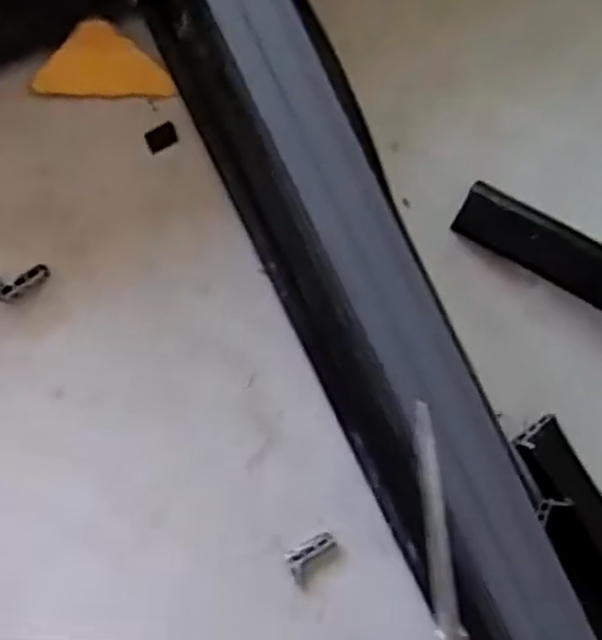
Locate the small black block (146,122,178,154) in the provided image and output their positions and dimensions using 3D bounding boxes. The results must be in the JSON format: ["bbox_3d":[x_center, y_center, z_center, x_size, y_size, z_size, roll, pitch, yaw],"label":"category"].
[{"bbox_3d":[-0.075,-0.099,0.434,0.017,0.004,0.012,-31,92,-6],"label":"small black block"}]

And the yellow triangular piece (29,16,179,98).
[{"bbox_3d":[-0.104,-0.127,0.429,0.057,0.007,0.051,39,93,-15],"label":"yellow triangular piece"}]

